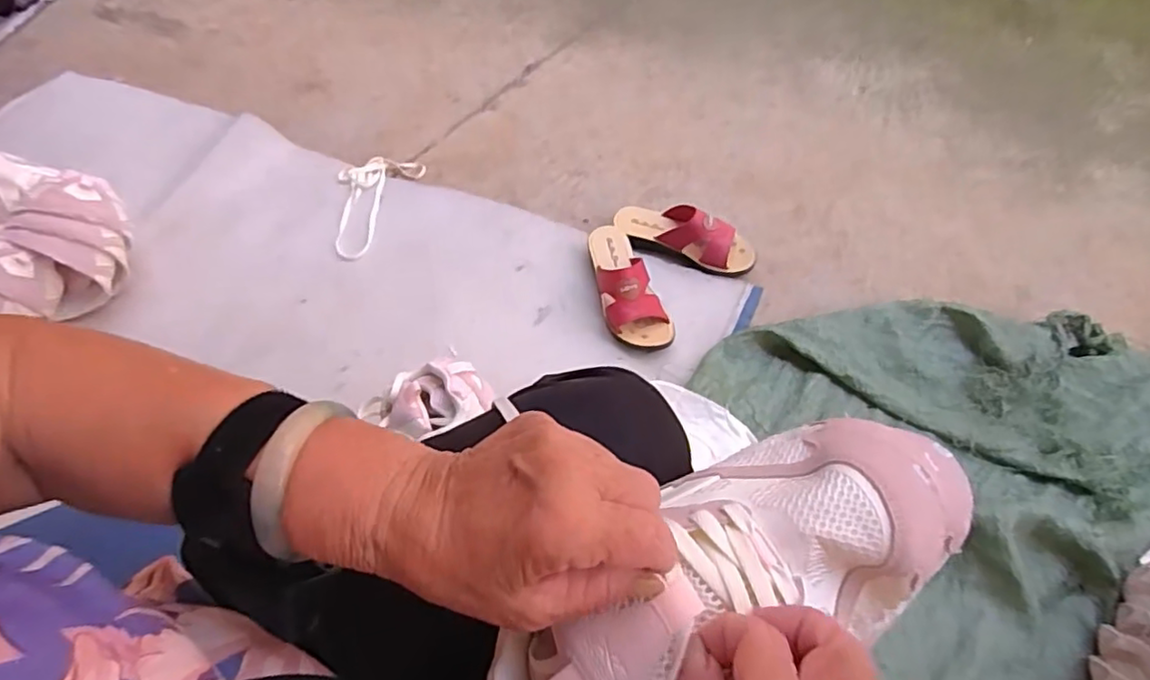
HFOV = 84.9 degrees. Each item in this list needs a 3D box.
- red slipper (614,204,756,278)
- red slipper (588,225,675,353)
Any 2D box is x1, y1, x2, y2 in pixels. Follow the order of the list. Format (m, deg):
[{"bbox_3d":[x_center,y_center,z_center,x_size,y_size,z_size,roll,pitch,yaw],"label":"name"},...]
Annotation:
[{"bbox_3d":[0.174,-0.168,0.998,0.227,0.076,0.078,23,62,16],"label":"red slipper"},{"bbox_3d":[0.076,-0.089,0.943,0.090,0.072,0.227,-13,58,-6],"label":"red slipper"}]

